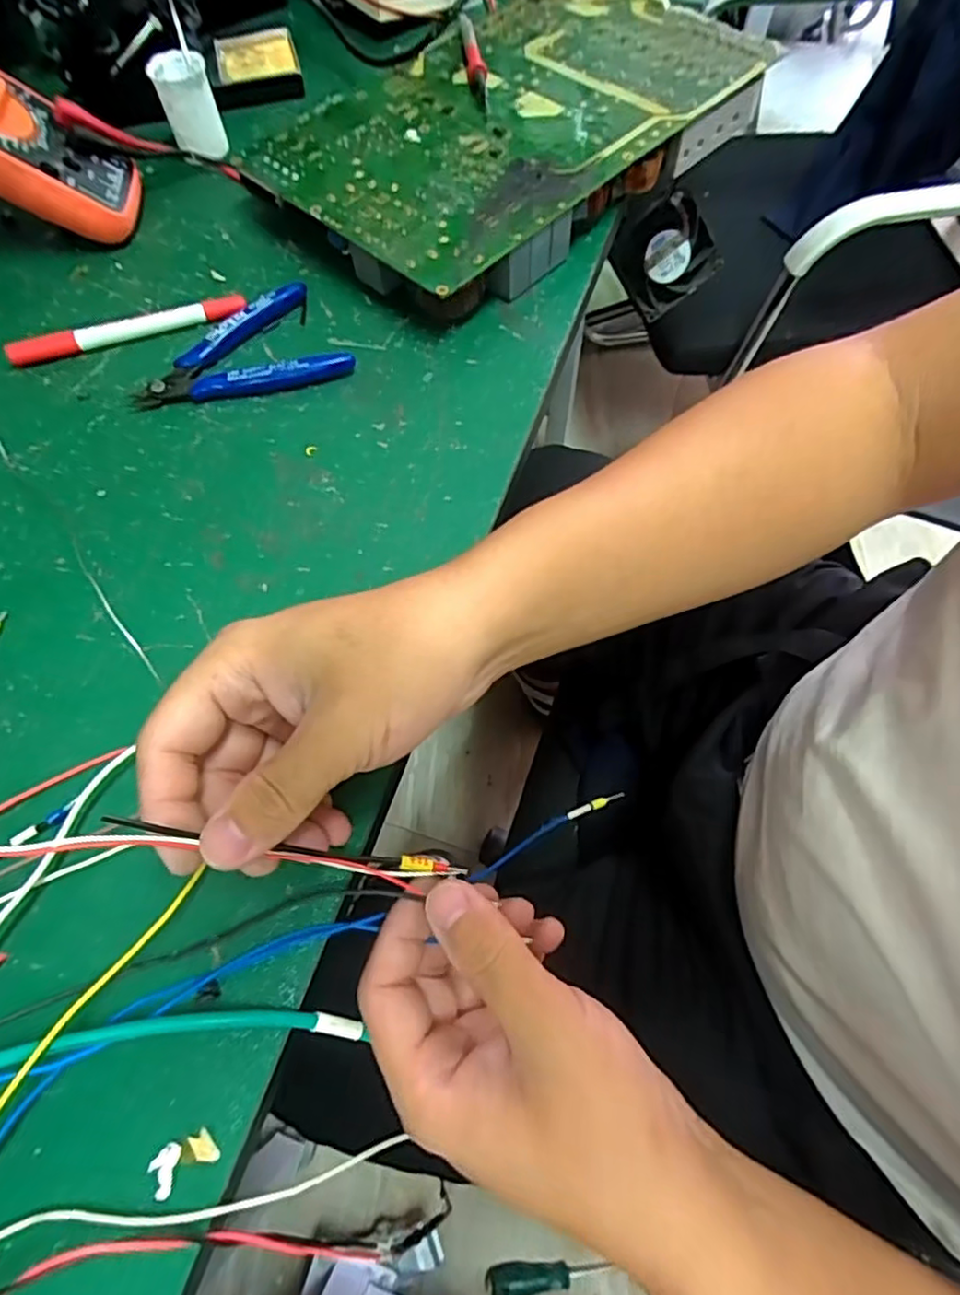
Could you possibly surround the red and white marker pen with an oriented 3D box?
[{"bbox_3d":[-0.207,-0.188,0.372,0.135,0.013,0.011,-15,66,-6],"label":"red and white marker pen"}]

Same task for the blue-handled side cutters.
[{"bbox_3d":[-0.139,-0.175,0.367,0.117,0.014,0.072,-15,66,-6],"label":"blue-handled side cutters"}]

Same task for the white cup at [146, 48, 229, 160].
[{"bbox_3d":[-0.196,-0.366,0.429,0.035,0.049,0.036,-19,67,-8],"label":"white cup"}]

